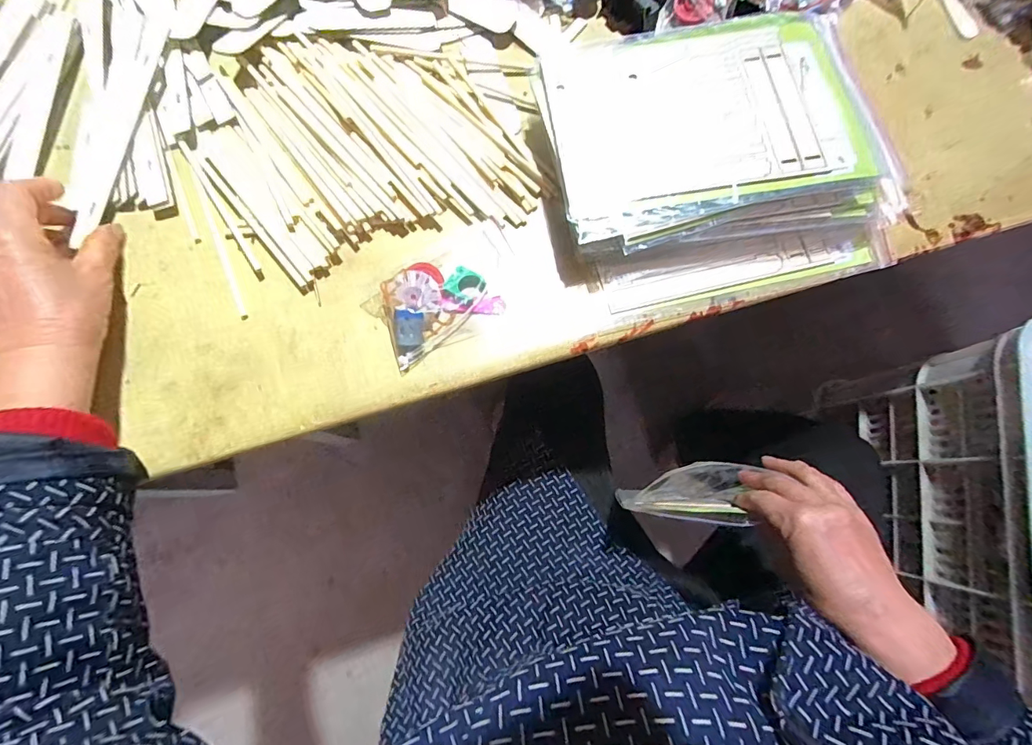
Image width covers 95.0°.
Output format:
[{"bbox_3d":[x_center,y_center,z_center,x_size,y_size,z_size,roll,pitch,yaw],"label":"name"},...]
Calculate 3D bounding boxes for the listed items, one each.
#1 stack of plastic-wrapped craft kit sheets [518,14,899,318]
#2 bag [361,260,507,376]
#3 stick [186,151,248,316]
[{"bbox_3d":[0.161,-0.165,0.359,0.268,0.054,0.207,-12,77,-3],"label":"stack of plastic-wrapped craft kit sheets"},{"bbox_3d":[-0.061,-0.051,0.348,0.086,0.022,0.064,-30,79,-7],"label":"bag"},{"bbox_3d":[-0.234,-0.107,0.370,0.007,0.006,0.146,-23,78,-5],"label":"stick"}]

